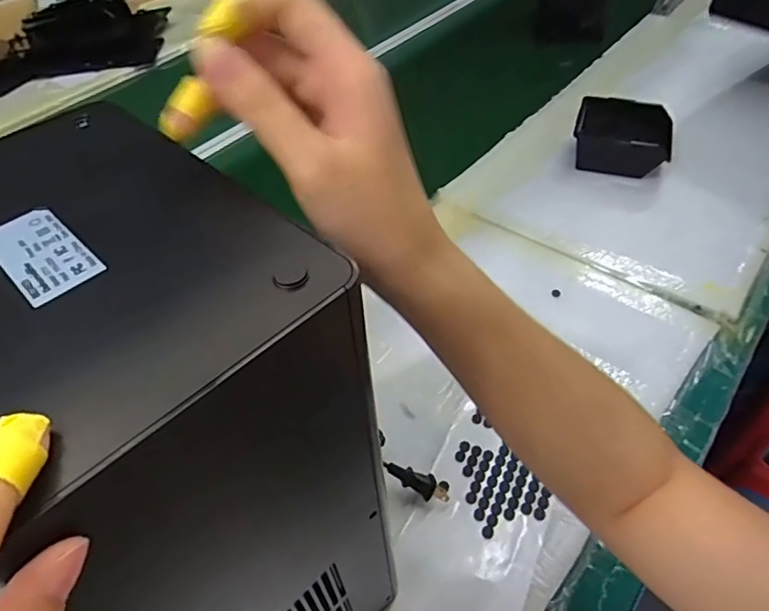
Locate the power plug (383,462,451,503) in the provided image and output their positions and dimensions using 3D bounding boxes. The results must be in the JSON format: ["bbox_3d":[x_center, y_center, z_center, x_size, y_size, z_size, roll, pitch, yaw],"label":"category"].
[{"bbox_3d":[0.029,0.154,0.473,0.063,0.015,0.023,27,49,-11],"label":"power plug"}]

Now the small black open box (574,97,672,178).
[{"bbox_3d":[0.346,-0.245,0.789,0.131,0.058,0.130,12,48,18],"label":"small black open box"}]

